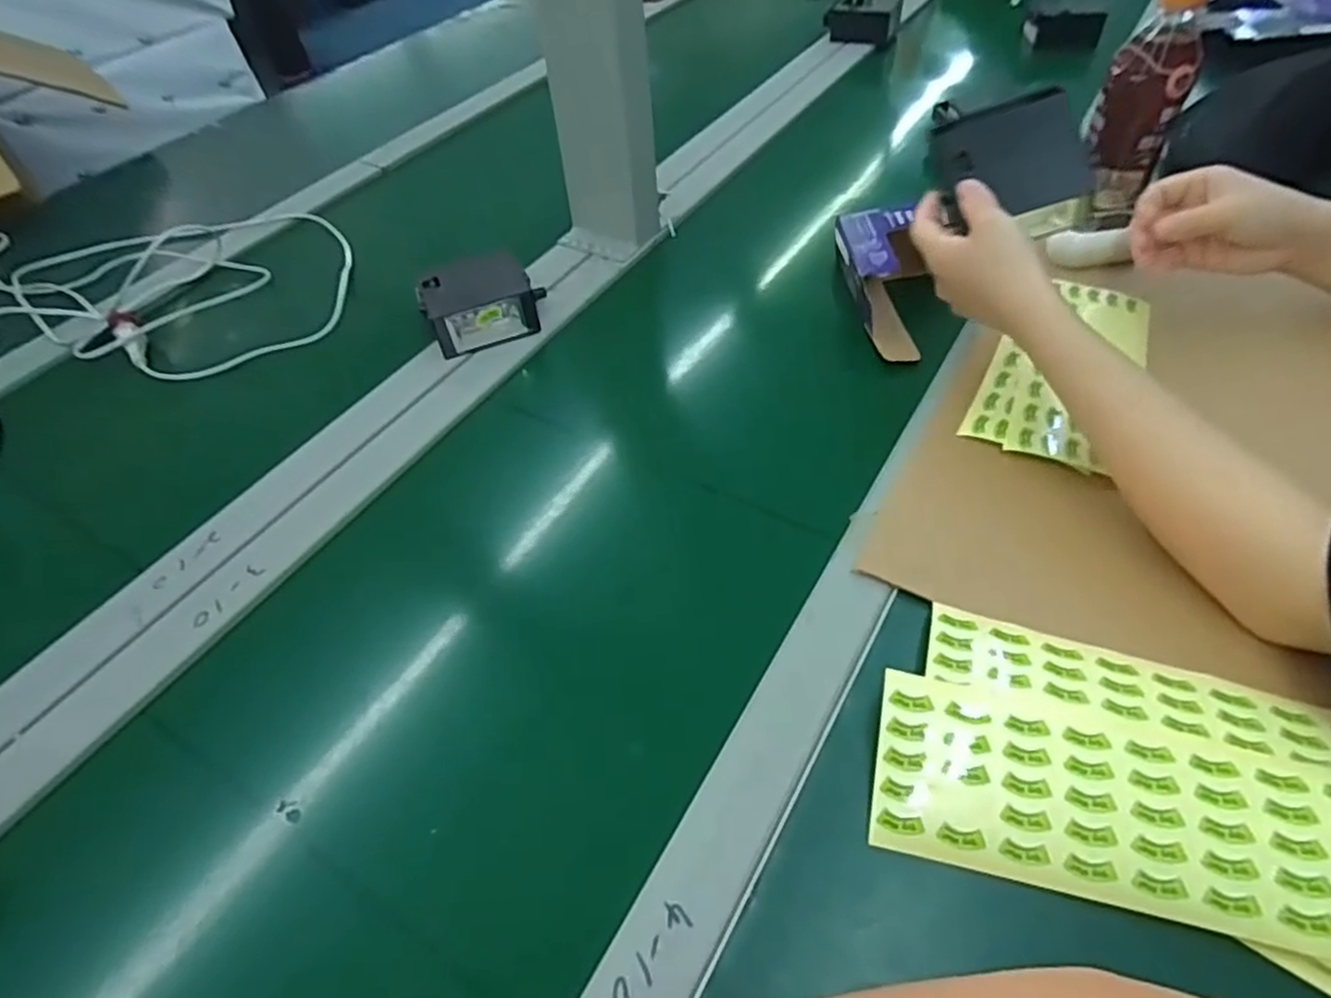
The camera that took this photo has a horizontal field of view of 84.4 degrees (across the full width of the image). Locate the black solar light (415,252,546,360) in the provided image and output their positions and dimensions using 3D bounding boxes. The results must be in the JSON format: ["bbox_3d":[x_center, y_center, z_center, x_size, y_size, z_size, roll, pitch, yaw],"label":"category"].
[{"bbox_3d":[-0.151,-0.163,0.611,0.098,0.043,0.065,-15,49,-9],"label":"black solar light"}]

